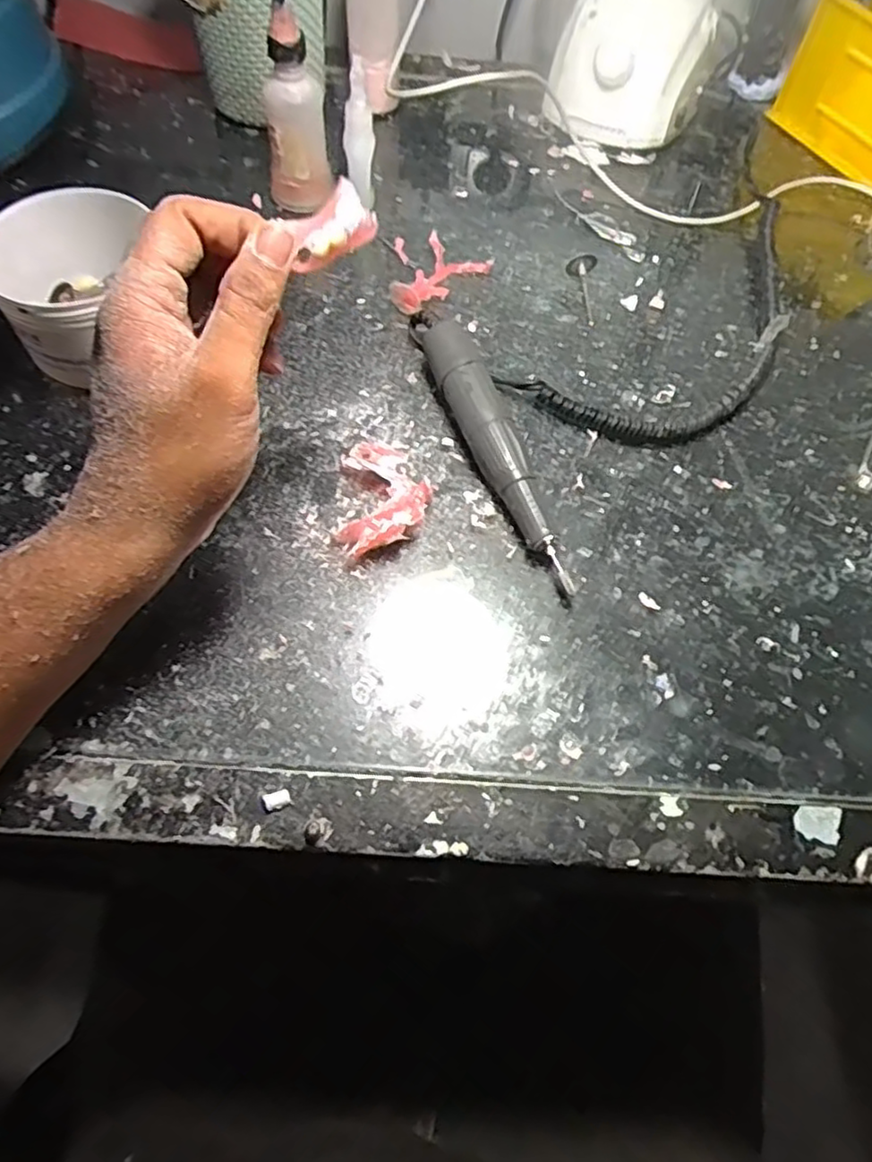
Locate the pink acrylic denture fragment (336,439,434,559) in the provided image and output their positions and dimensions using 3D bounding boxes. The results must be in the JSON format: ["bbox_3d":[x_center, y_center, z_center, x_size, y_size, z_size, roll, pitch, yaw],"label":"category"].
[{"bbox_3d":[-0.026,-0.046,0.355,0.046,0.017,0.072,1,63,-2],"label":"pink acrylic denture fragment"}]

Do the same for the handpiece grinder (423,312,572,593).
[{"bbox_3d":[0.030,-0.068,0.363,0.025,0.031,0.165,-16,65,-11],"label":"handpiece grinder"}]

